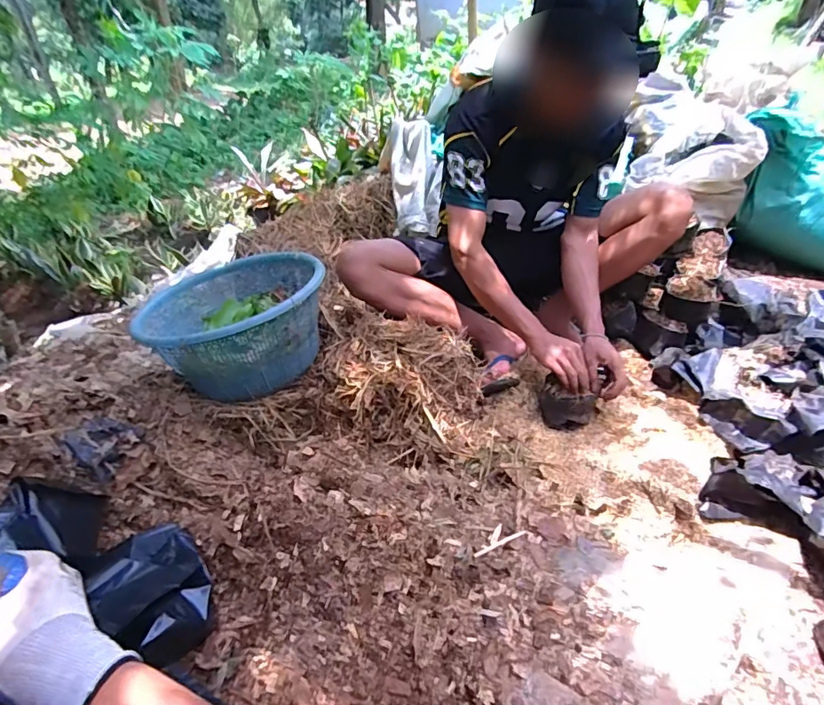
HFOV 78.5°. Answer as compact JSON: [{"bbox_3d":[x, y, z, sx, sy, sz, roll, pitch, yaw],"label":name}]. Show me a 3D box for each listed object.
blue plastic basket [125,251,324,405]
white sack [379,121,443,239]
[{"bbox_3d":[-0.348,-0.065,1.011,0.332,0.179,0.269,-16,38,-20],"label":"blue plastic basket"},{"bbox_3d":[0.001,-0.567,1.609,0.163,0.118,0.483,-6,66,-7],"label":"white sack"}]

